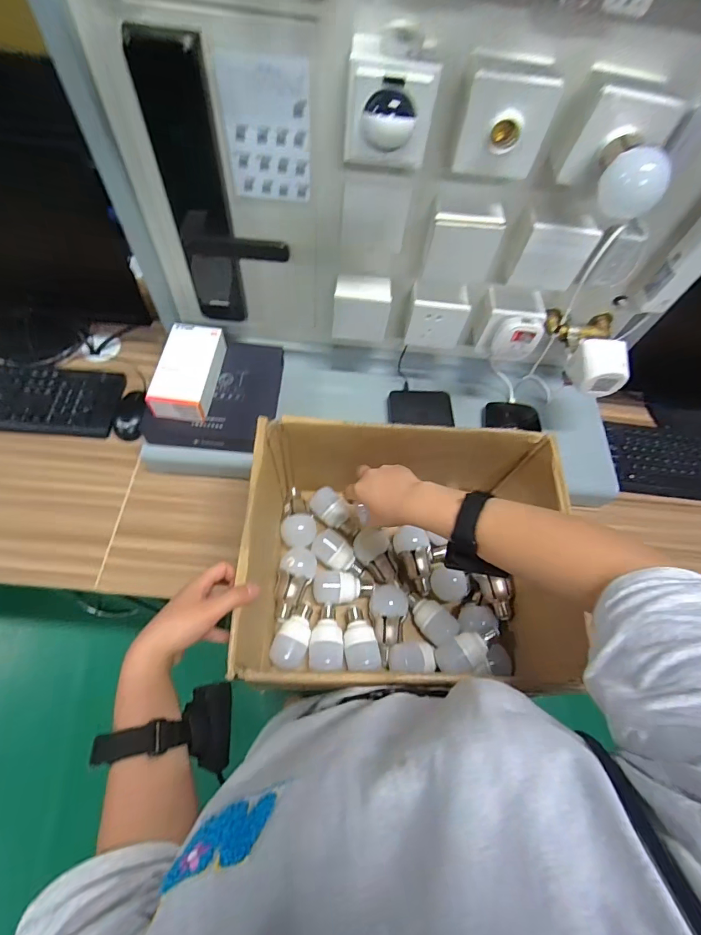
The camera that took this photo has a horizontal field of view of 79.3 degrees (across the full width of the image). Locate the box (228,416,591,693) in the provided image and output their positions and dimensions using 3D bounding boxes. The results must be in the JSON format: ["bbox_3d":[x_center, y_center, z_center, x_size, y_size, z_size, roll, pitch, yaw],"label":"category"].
[{"bbox_3d":[0.058,0.121,0.594,0.366,0.229,0.312,2,64,-3],"label":"box"}]

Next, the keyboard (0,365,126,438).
[{"bbox_3d":[-0.675,-0.135,0.794,0.466,0.019,0.139,5,64,-2],"label":"keyboard"}]

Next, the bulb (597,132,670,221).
[{"bbox_3d":[0.281,-0.295,0.424,0.056,0.052,0.072,16,64,4],"label":"bulb"}]

